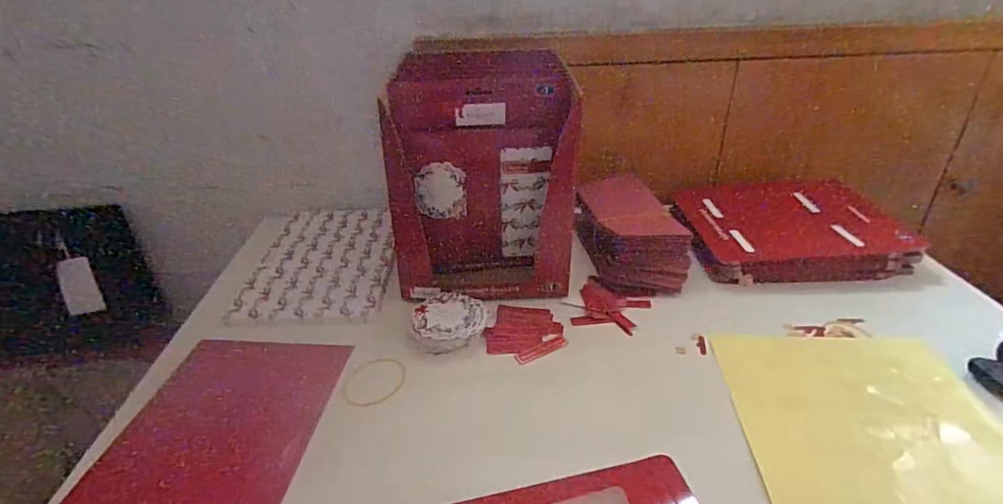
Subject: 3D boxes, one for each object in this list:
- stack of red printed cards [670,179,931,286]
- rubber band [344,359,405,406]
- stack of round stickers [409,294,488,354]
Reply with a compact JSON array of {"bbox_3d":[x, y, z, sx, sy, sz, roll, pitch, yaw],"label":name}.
[{"bbox_3d":[0.388,-0.037,0.700,0.275,0.045,0.198,-2,33,-2],"label":"stack of red printed cards"},{"bbox_3d":[-0.125,0.124,0.495,0.063,0.004,0.053,-18,37,-24],"label":"rubber band"},{"bbox_3d":[-0.057,0.077,0.549,0.075,0.028,0.084,3,33,6],"label":"stack of round stickers"}]

